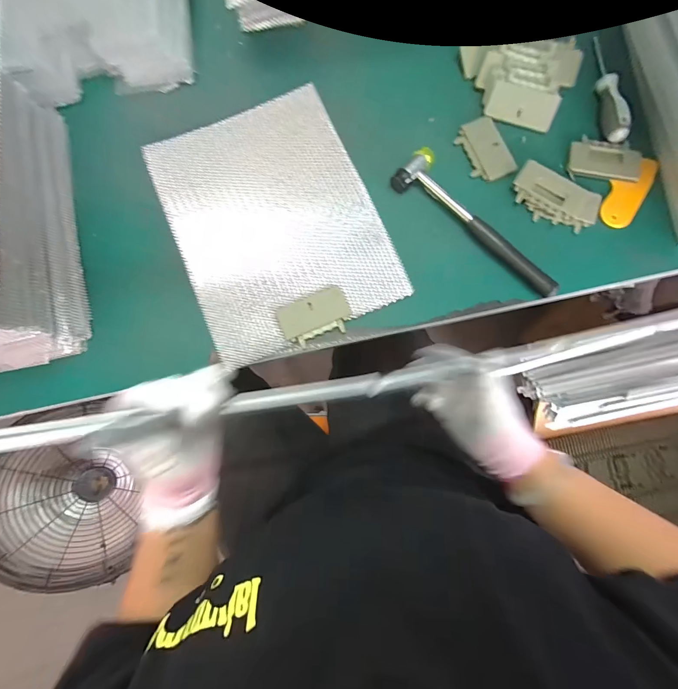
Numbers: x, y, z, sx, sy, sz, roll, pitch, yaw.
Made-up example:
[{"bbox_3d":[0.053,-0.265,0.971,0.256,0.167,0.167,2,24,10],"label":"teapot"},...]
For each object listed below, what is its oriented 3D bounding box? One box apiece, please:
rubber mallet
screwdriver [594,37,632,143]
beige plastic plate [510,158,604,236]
[{"bbox_3d":[0.174,-0.152,0.427,0.240,0.021,0.060,42,86,8],"label":"rubber mallet"},{"bbox_3d":[0.350,-0.335,0.441,0.022,0.020,0.149,-3,81,2],"label":"screwdriver"},{"bbox_3d":[0.272,-0.182,0.428,0.108,0.013,0.053,27,105,1],"label":"beige plastic plate"}]

